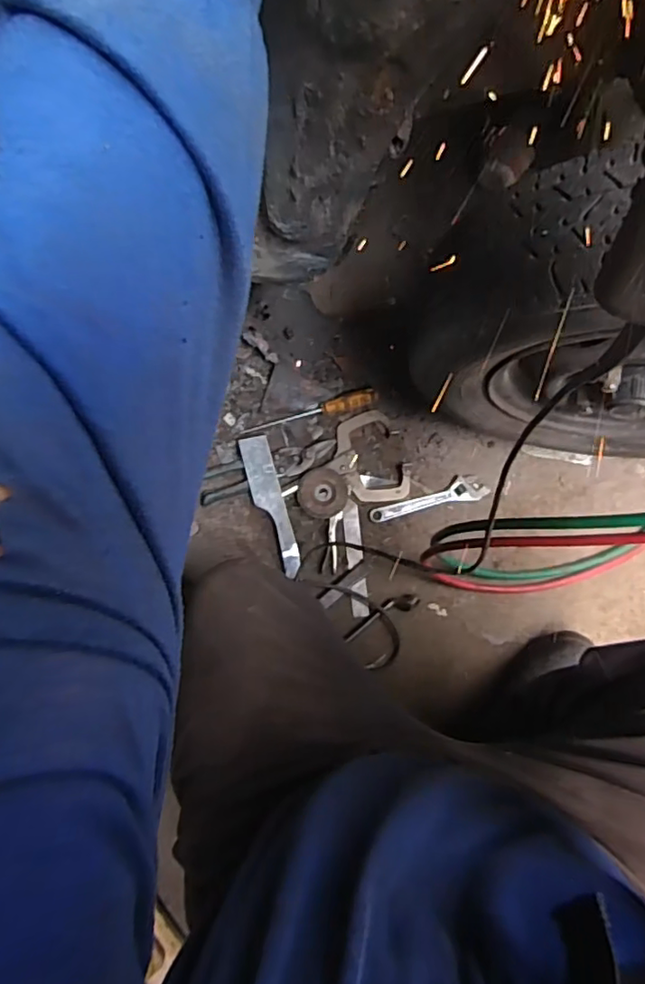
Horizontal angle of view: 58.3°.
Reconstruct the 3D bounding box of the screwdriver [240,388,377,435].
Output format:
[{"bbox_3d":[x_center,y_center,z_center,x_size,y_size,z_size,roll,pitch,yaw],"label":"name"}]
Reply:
[{"bbox_3d":[-0.023,-0.138,0.982,0.232,0.030,0.028,-13,77,-5],"label":"screwdriver"}]

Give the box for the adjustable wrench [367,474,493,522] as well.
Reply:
[{"bbox_3d":[0.174,0.009,0.960,0.197,0.016,0.044,-12,77,-5],"label":"adjustable wrench"}]

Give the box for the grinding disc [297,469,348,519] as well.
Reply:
[{"bbox_3d":[0.001,0.000,0.941,0.080,0.018,0.083,0,76,-2],"label":"grinding disc"}]

